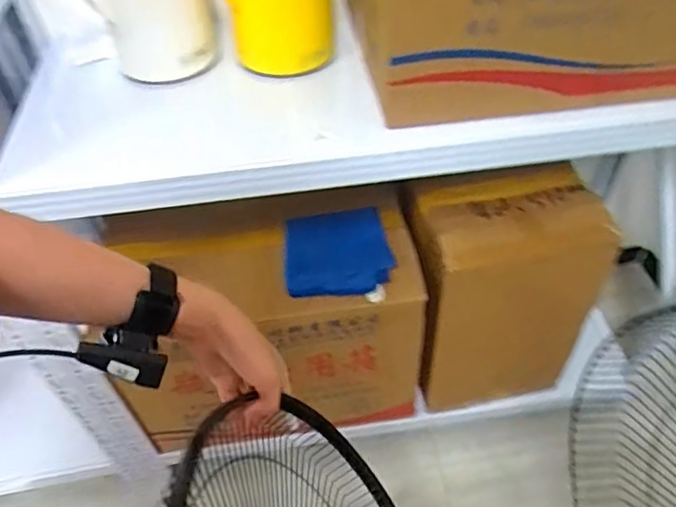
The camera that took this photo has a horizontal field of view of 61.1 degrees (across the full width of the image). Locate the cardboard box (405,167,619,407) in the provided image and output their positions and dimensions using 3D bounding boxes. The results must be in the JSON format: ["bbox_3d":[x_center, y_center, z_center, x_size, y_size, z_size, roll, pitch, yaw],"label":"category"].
[{"bbox_3d":[0.313,0.108,1.178,0.330,0.528,0.199,-5,47,-1],"label":"cardboard box"}]

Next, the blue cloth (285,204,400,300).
[{"bbox_3d":[0.000,-0.004,1.031,0.183,0.026,0.184,-5,47,-2],"label":"blue cloth"}]

